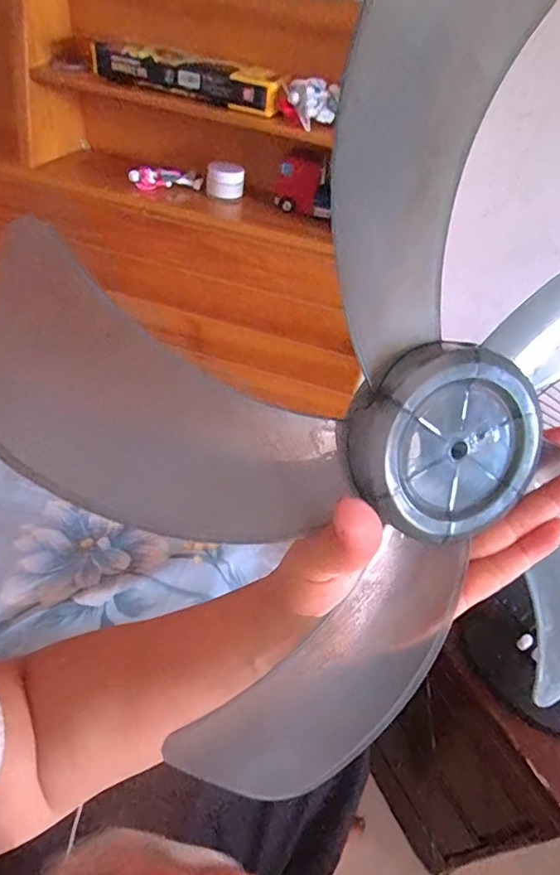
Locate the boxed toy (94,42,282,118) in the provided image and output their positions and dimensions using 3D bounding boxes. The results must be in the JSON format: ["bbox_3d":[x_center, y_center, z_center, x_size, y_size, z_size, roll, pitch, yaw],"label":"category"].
[{"bbox_3d":[-0.127,-0.478,0.659,0.259,0.051,0.061,14,44,3],"label":"boxed toy"}]

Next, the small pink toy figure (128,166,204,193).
[{"bbox_3d":[-0.167,-0.380,0.722,0.103,0.028,0.020,-3,45,-14],"label":"small pink toy figure"}]

